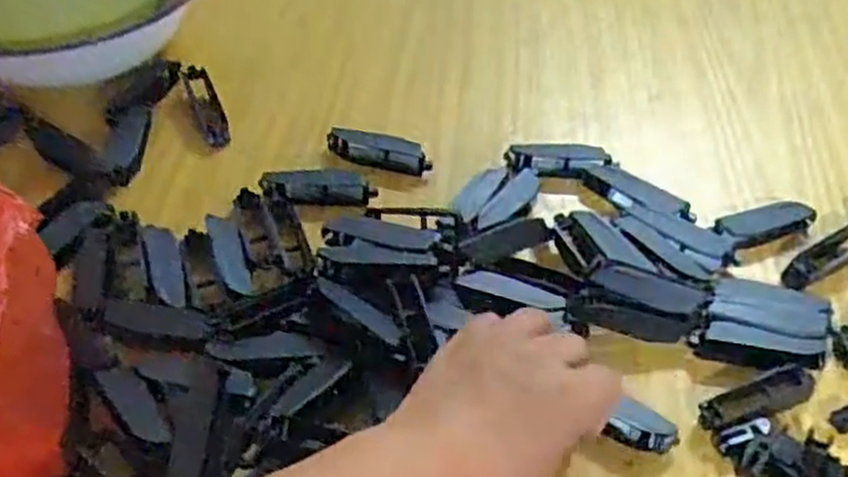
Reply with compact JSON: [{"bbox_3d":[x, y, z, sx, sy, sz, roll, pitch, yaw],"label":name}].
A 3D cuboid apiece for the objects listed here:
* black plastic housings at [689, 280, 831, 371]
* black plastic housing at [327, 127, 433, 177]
[{"bbox_3d":[0.193,0.049,0.451,0.072,0.014,0.053,14,48,10],"label":"black plastic housings"},{"bbox_3d":[-0.031,-0.060,0.542,0.073,0.011,0.021,15,48,11],"label":"black plastic housing"}]

